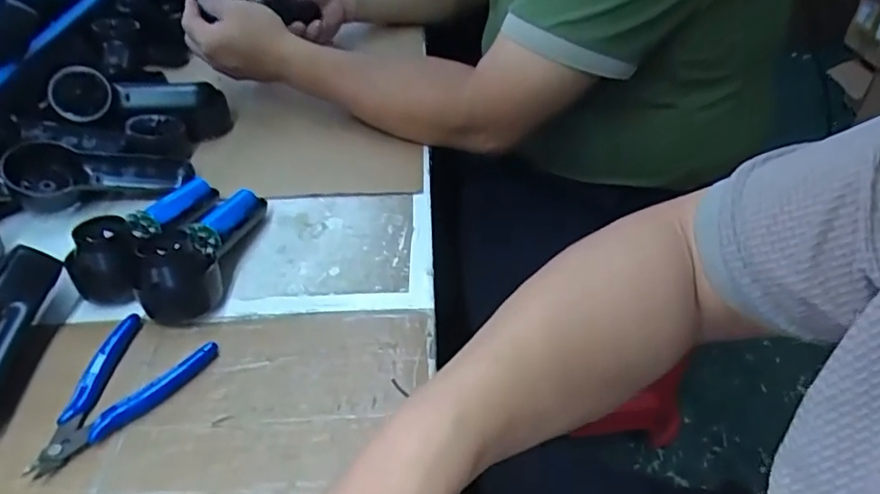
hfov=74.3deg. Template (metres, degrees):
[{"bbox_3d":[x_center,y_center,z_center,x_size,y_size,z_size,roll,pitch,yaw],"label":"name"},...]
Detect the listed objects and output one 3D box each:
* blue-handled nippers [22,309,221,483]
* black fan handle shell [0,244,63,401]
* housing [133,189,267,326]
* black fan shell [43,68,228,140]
[{"bbox_3d":[-0.218,0.097,0.384,0.076,0.011,0.118,18,45,19],"label":"blue-handled nippers"},{"bbox_3d":[-0.302,0.066,0.398,0.046,0.050,0.141,-7,42,-7],"label":"black fan handle shell"},{"bbox_3d":[-0.195,-0.007,0.470,0.058,0.054,0.135,4,42,5],"label":"housing"},{"bbox_3d":[-0.313,-0.154,0.617,0.171,0.050,0.060,4,39,-22],"label":"black fan shell"}]

